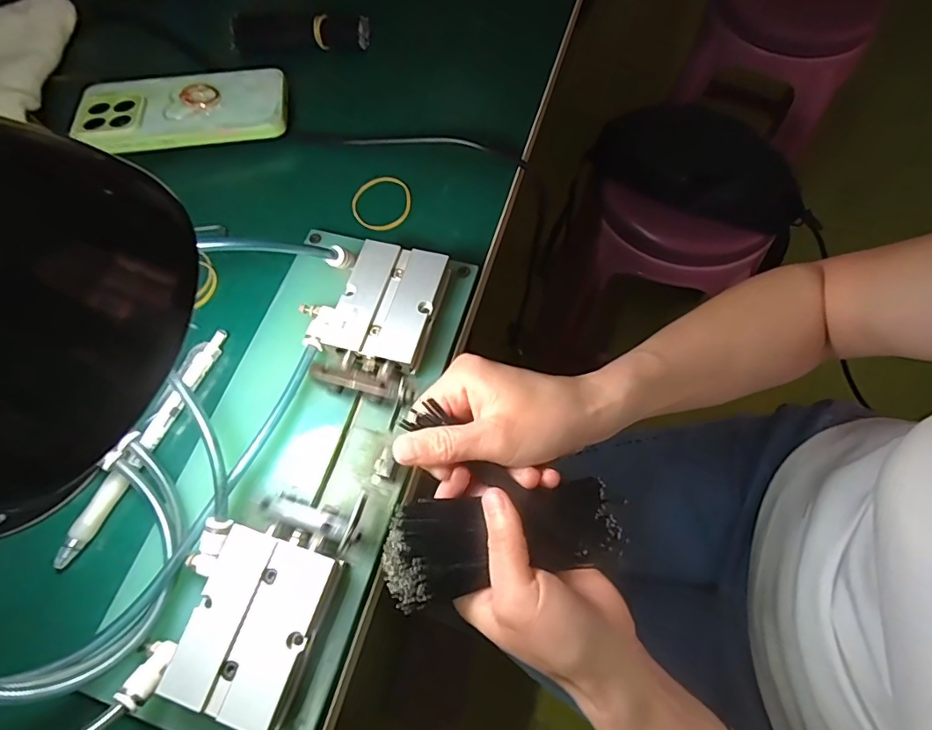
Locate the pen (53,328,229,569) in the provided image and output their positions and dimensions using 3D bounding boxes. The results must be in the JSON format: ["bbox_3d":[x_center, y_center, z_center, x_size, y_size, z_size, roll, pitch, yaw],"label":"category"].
[{"bbox_3d":[-0.183,0.042,0.284,0.015,0.009,0.146,19,68,10],"label":"pen"}]

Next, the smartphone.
[{"bbox_3d":[-0.216,-0.198,0.376,0.151,0.012,0.074,-10,66,-5],"label":"smartphone"}]

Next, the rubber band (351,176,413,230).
[{"bbox_3d":[-0.059,-0.117,0.351,0.041,0.004,0.046,18,68,9],"label":"rubber band"}]

